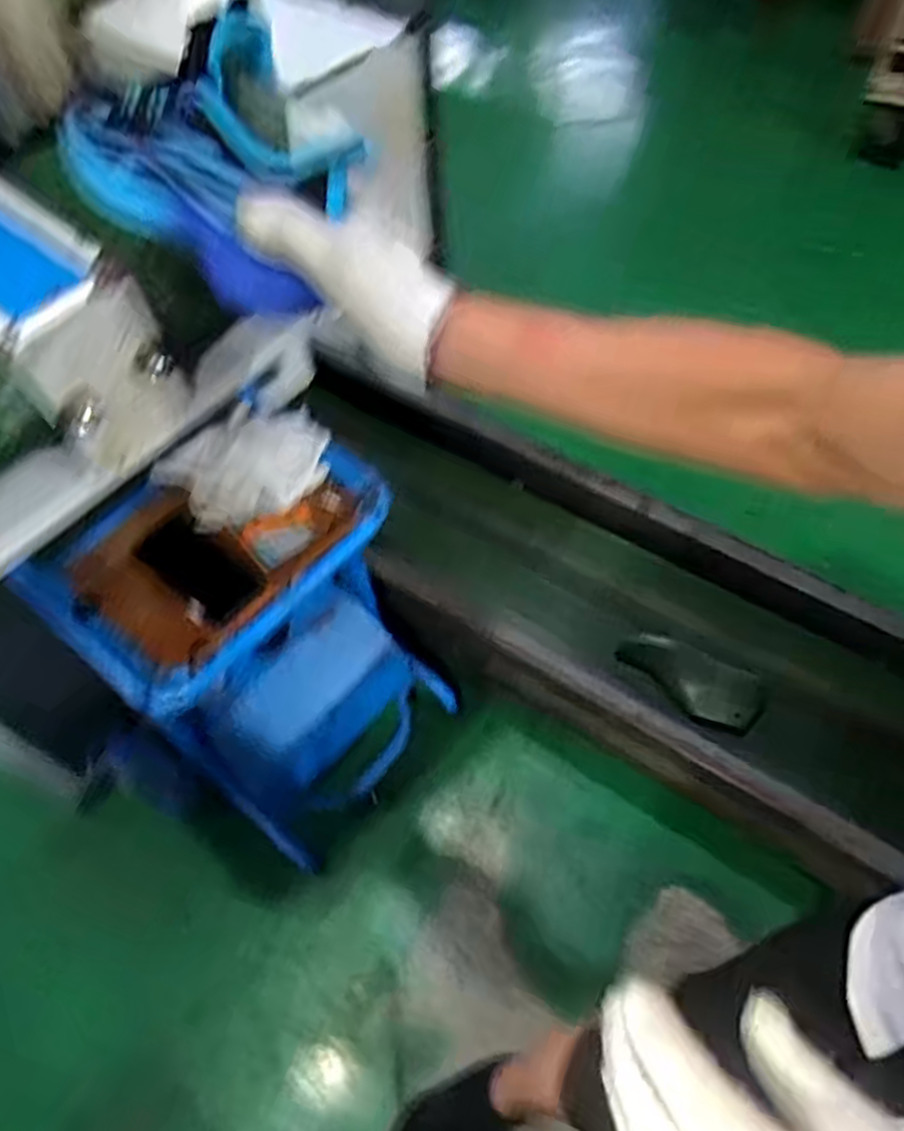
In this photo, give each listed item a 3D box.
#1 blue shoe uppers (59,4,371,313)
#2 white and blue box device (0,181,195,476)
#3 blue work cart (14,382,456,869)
[{"bbox_3d":[-0.169,-0.274,0.494,0.237,0.129,0.089,34,66,22],"label":"blue shoe uppers"},{"bbox_3d":[-0.370,-0.221,0.643,0.301,0.140,0.112,36,66,22],"label":"white and blue box device"},{"bbox_3d":[-0.244,0.119,1.130,0.294,0.608,0.406,35,66,22],"label":"blue work cart"}]

